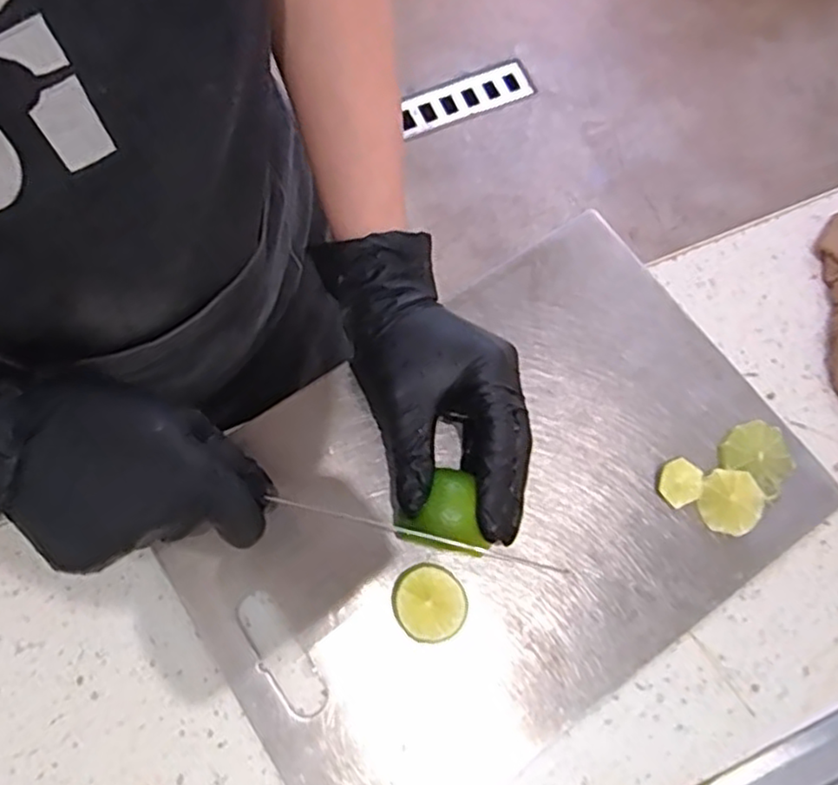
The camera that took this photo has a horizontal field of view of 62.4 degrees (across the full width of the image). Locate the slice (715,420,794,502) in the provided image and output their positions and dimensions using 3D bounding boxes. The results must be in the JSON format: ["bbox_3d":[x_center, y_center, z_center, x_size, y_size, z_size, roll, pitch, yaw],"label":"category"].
[{"bbox_3d":[0.194,0.036,0.395,0.040,0.009,0.037,38,74,11],"label":"slice"}]

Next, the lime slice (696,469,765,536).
[{"bbox_3d":[0.171,0.060,0.380,0.031,0.004,0.034,7,80,29],"label":"lime slice"}]

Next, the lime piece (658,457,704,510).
[{"bbox_3d":[0.146,0.050,0.385,0.025,0.004,0.025,1,99,7],"label":"lime piece"}]

